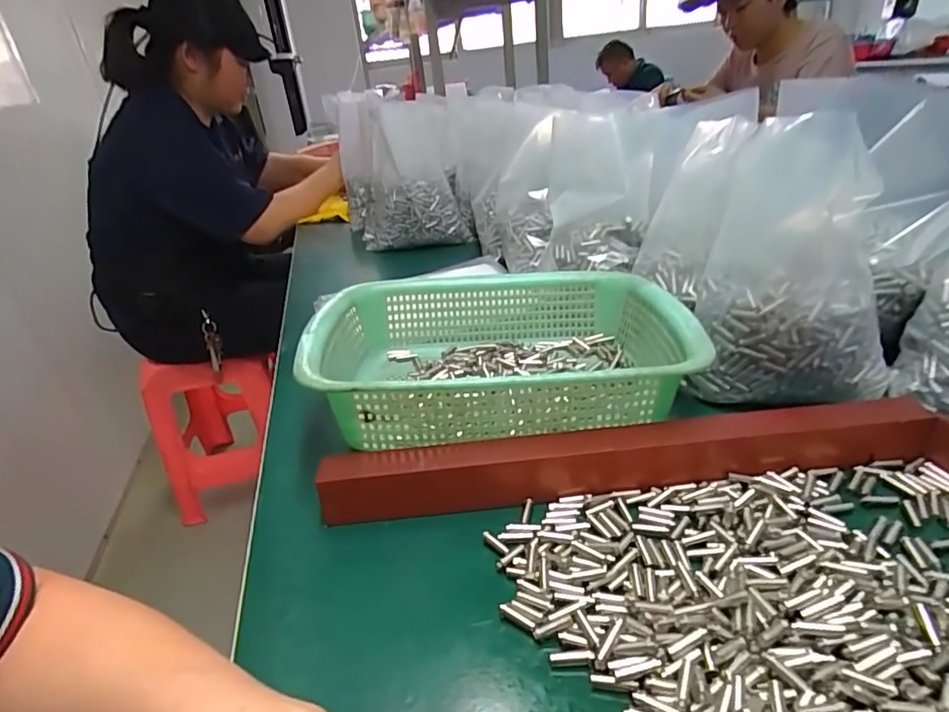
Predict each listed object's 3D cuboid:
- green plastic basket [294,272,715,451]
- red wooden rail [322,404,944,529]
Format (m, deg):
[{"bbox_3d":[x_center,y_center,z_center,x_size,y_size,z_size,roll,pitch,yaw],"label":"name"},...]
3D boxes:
[{"bbox_3d":[0.022,-0.008,0.458,0.286,0.085,0.221,-7,28,2],"label":"green plastic basket"},{"bbox_3d":[0.098,0.066,0.356,0.392,0.039,0.028,-7,28,1],"label":"red wooden rail"}]

